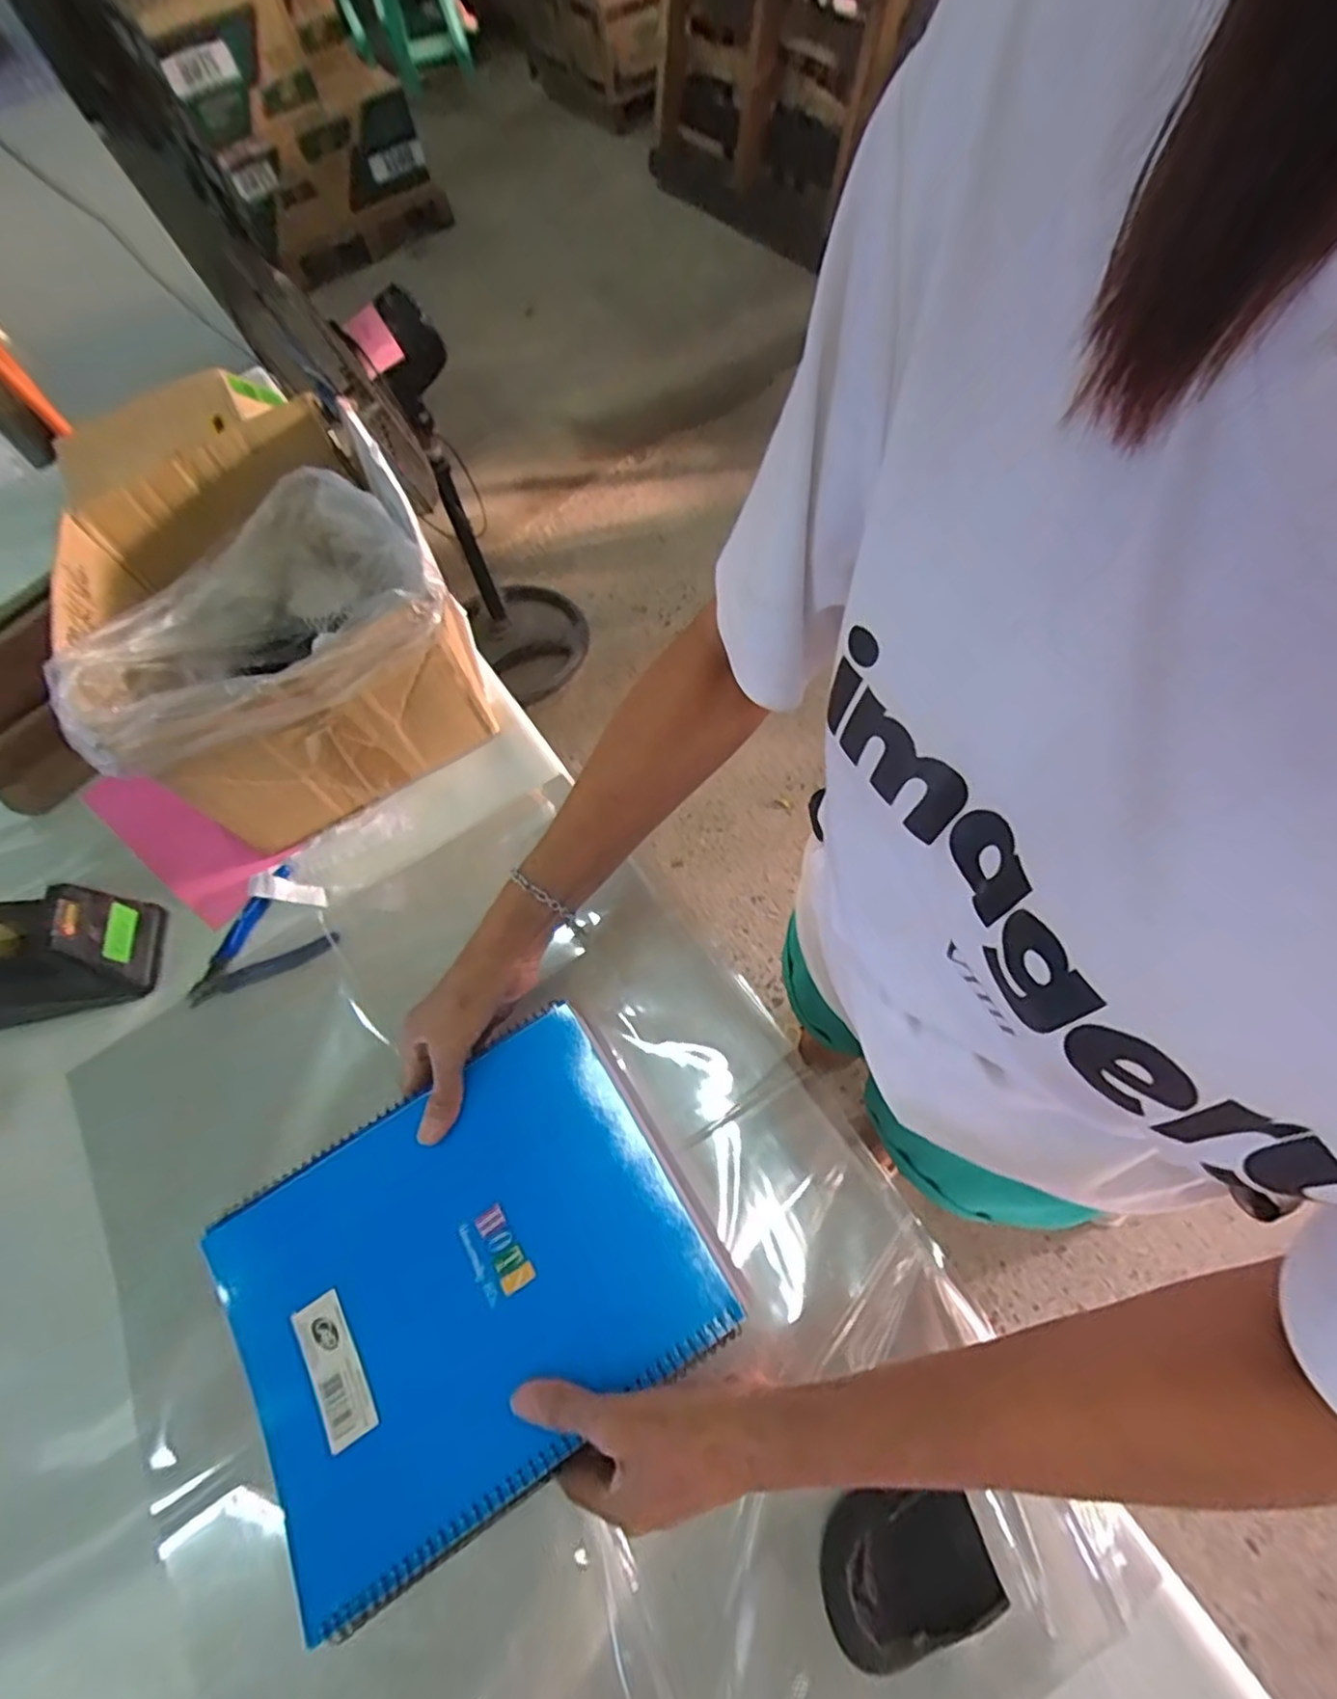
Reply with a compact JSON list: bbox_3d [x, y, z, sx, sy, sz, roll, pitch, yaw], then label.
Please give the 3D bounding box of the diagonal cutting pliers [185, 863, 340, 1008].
[{"bbox_3d":[-0.331,0.079,0.548,0.112,0.016,0.081,-43,67,-14],"label":"diagonal cutting pliers"}]

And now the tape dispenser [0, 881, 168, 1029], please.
[{"bbox_3d":[-0.503,0.080,0.501,0.190,0.116,0.072,-16,64,-2],"label":"tape dispenser"}]

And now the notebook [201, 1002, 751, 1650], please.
[{"bbox_3d":[-0.112,0.234,0.387,0.245,0.018,0.201,-31,64,-12],"label":"notebook"}]

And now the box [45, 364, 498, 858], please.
[{"bbox_3d":[-0.328,-0.186,0.598,0.258,0.183,0.322,-27,65,-7],"label":"box"}]

